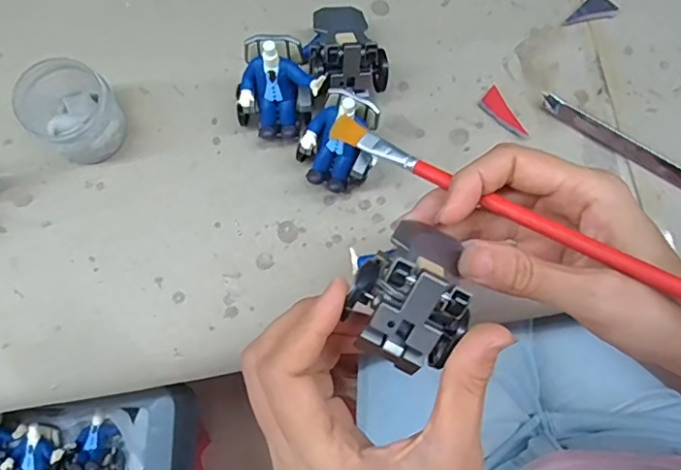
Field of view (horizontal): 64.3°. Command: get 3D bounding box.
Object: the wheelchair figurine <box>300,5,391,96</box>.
[{"bbox_3d":[0.002,-0.122,0.355,0.051,0.050,0.062,-9,78,-4],"label":"wheelchair figurine"}]

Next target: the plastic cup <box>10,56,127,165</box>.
[{"bbox_3d":[-0.168,-0.077,0.340,0.057,0.048,0.049,25,78,4],"label":"plastic cup"}]

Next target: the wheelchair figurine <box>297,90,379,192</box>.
[{"bbox_3d":[0.001,-0.053,0.332,0.046,0.063,0.049,39,79,7],"label":"wheelchair figurine"}]

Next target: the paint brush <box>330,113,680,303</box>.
[{"bbox_3d":[0.102,0.002,0.221,0.261,0.005,0.011,29,77,25],"label":"paint brush"}]

